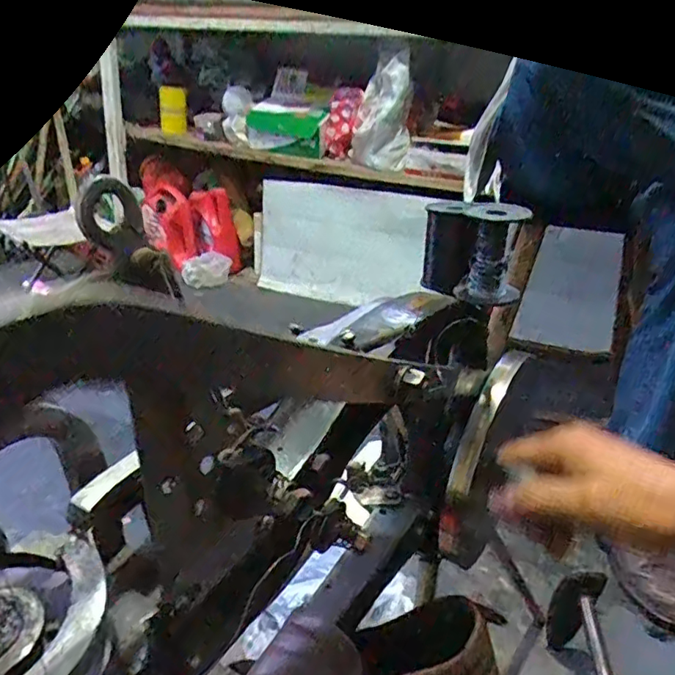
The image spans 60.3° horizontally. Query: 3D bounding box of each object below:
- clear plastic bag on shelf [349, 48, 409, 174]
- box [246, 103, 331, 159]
[{"bbox_3d":[0.120,-0.533,1.392,0.129,0.337,0.087,-1,59,-7],"label":"clear plastic bag on shelf"},{"bbox_3d":[-0.136,-0.557,1.557,0.229,0.127,0.055,9,28,12],"label":"box"}]

